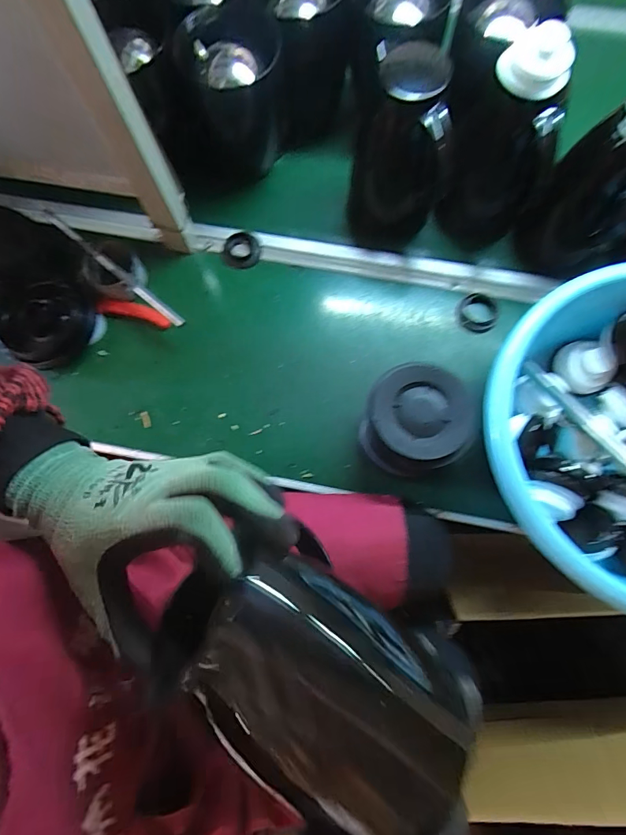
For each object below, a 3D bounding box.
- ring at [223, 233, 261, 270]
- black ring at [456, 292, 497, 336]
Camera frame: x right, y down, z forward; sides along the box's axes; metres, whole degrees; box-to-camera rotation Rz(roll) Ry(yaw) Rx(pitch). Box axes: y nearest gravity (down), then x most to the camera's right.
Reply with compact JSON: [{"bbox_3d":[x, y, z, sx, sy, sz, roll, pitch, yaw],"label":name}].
[{"bbox_3d":[-0.111,-0.260,0.658,0.057,0.012,0.057,0,76,2],"label":"ring"},{"bbox_3d":[0.243,-0.155,0.627,0.059,0.010,0.066,18,78,6],"label":"black ring"}]

